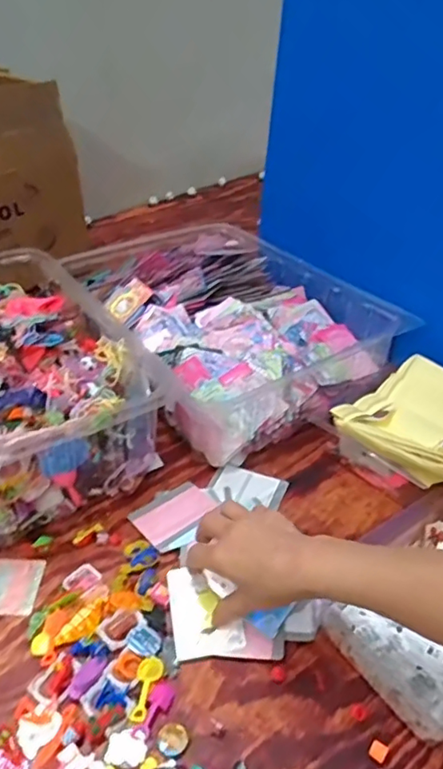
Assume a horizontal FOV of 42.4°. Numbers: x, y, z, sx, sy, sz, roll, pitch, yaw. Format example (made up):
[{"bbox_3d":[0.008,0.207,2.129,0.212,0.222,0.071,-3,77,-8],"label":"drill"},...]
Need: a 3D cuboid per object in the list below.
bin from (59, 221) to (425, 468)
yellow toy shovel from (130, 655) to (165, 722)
[{"bbox_3d":[-0.002,-0.092,0.854,0.350,0.121,0.433,-21,42,-25],"label":"bin"},{"bbox_3d":[-0.063,0.255,0.482,0.022,0.010,0.053,6,37,7],"label":"yellow toy shovel"}]

